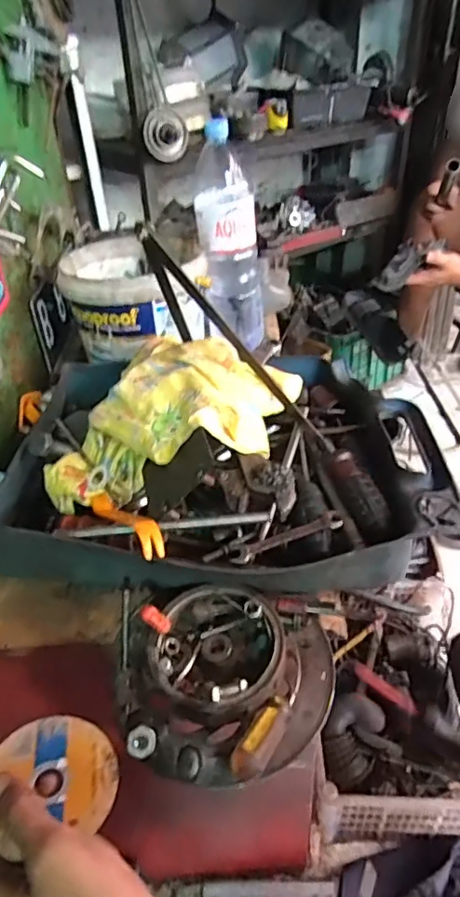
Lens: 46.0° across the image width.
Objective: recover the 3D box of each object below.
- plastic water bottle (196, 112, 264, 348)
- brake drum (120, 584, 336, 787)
[{"bbox_3d":[0.000,-0.307,0.827,0.095,0.304,0.094,-3,37,1],"label":"plastic water bottle"},{"bbox_3d":[-0.009,0.160,0.432,0.104,0.037,0.102,3,38,9],"label":"brake drum"}]

